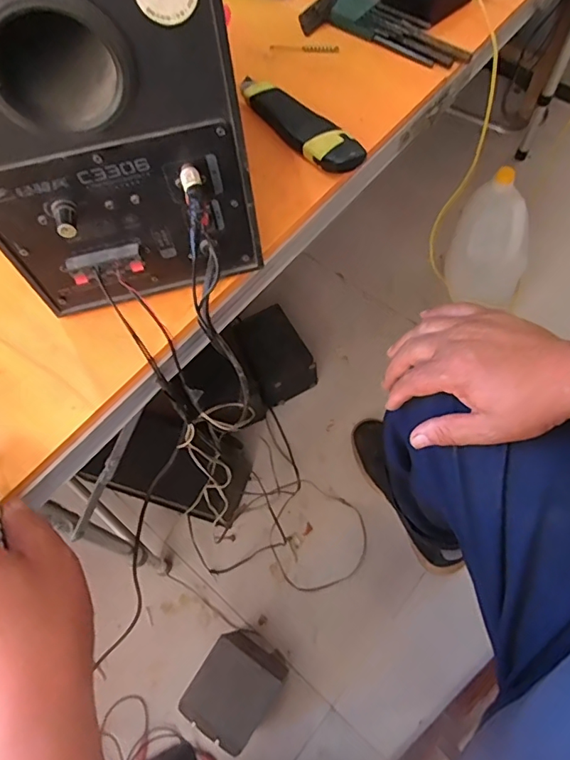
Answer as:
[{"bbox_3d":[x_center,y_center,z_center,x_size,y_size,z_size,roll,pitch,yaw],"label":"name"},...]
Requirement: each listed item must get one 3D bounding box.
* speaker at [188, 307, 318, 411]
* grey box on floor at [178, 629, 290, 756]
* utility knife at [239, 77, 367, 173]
[{"bbox_3d":[-0.021,-0.036,0.899,0.109,0.115,0.156,-32,67,-11],"label":"speaker"},{"bbox_3d":[-0.064,0.419,0.690,0.093,0.146,0.105,30,71,16],"label":"grey box on floor"},{"bbox_3d":[0.008,-0.239,0.460,0.038,0.023,0.161,-38,68,-13],"label":"utility knife"}]

